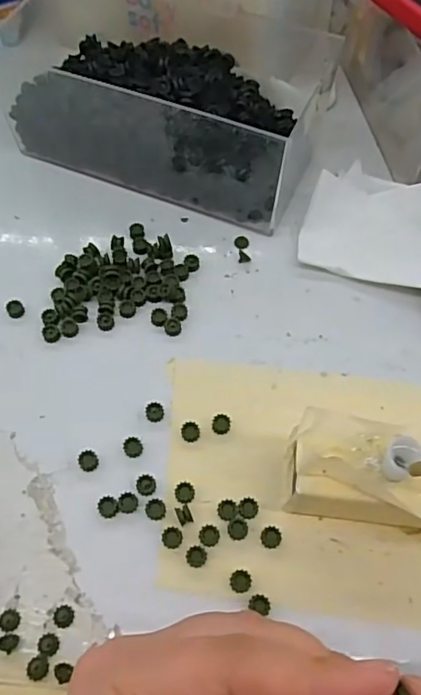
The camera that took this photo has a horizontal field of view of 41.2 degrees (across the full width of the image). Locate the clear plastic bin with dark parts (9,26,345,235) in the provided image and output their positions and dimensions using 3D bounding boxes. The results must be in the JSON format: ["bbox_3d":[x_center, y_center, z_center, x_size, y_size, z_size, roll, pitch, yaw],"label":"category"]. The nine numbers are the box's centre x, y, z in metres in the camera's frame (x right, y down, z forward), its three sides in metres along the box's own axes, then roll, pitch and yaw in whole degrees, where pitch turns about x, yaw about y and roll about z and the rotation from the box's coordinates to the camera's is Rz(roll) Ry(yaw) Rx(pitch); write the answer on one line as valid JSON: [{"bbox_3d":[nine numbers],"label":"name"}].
[{"bbox_3d":[-0.018,-0.158,0.342,0.170,0.056,0.135,17,62,9],"label":"clear plastic bin with dark parts"}]

